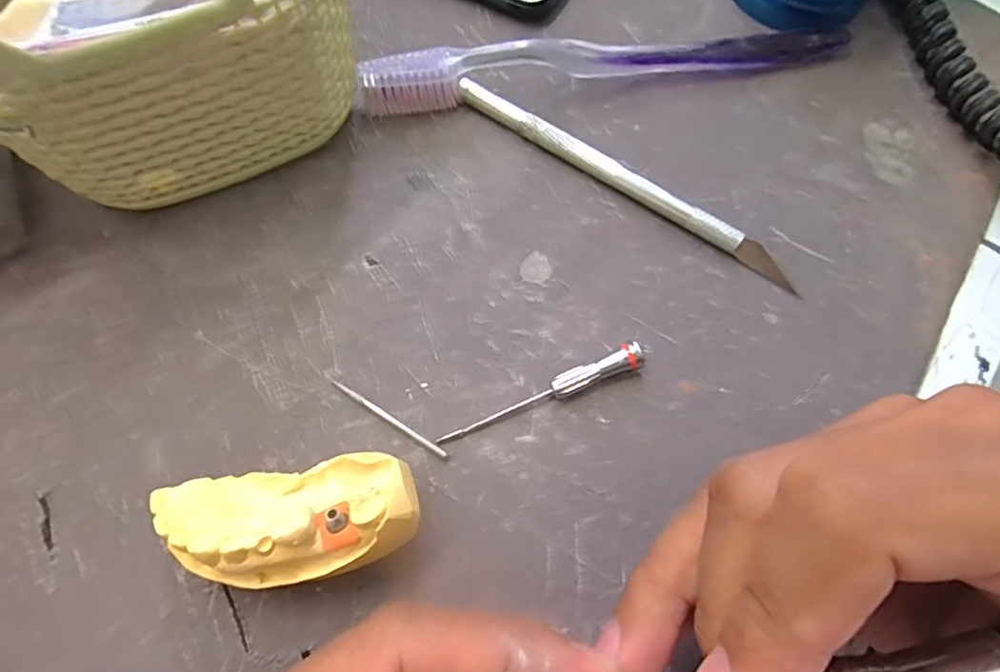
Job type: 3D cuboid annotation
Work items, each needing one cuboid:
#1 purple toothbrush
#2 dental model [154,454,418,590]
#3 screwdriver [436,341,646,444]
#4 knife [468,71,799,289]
[{"bbox_3d":[0.041,-0.103,0.208,0.183,0.018,0.016,-10,72,-5],"label":"purple toothbrush"},{"bbox_3d":[-0.053,0.048,0.146,0.063,0.030,0.029,-8,71,-4],"label":"dental model"},{"bbox_3d":[0.013,0.017,0.170,0.066,0.009,0.008,-20,73,-8],"label":"screwdriver"},{"bbox_3d":[0.042,-0.056,0.197,0.133,0.008,0.008,33,73,9],"label":"knife"}]

